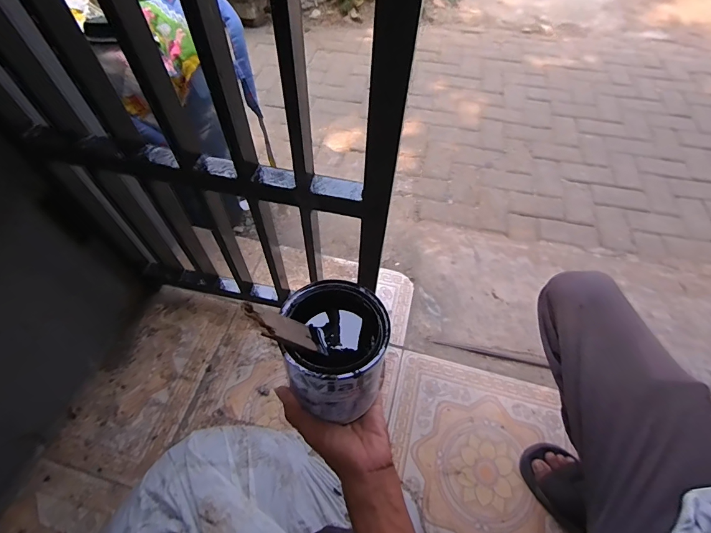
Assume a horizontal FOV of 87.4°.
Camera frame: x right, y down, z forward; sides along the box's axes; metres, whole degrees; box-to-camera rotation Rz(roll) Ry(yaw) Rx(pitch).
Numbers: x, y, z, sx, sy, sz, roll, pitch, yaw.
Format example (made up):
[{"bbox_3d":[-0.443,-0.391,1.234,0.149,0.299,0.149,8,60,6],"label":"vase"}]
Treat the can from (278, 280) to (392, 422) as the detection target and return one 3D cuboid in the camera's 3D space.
[{"bbox_3d":[-0.017,0.086,0.383,0.094,0.113,0.113,-9,58,-5],"label":"can"}]

